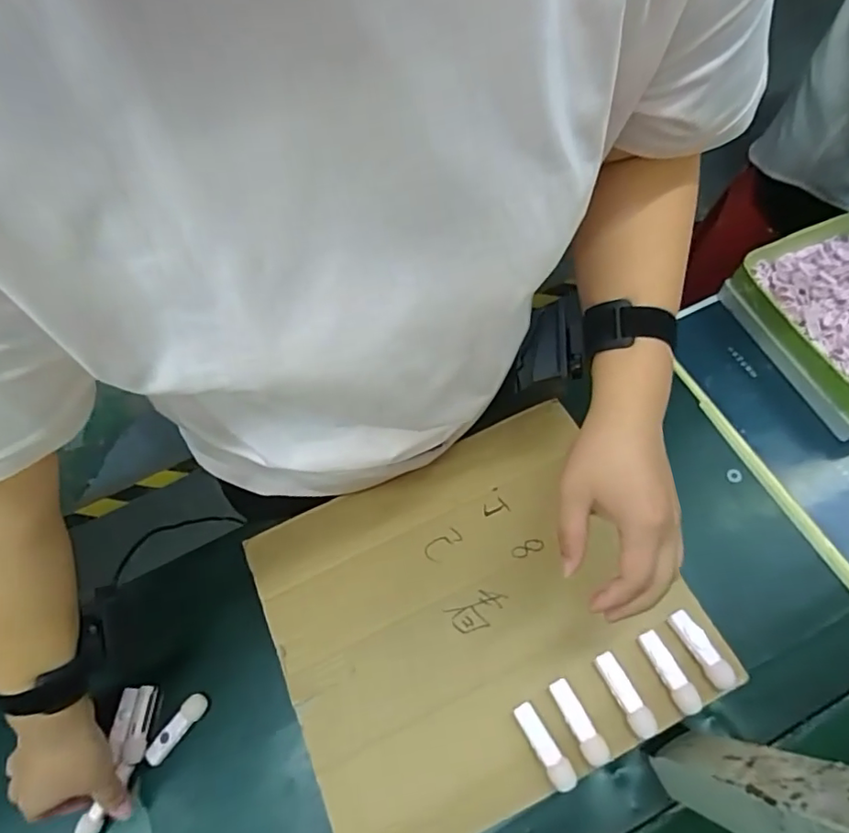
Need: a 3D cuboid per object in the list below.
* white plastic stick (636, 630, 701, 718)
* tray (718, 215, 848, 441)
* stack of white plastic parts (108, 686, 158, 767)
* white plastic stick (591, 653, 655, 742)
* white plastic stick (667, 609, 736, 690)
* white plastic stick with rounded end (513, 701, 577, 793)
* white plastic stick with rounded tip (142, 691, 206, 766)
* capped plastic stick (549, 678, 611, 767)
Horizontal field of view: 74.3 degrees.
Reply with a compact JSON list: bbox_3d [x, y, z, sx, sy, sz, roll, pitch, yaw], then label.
[{"bbox_3d":[0.197,0.205,0.450,0.017,0.011,0.065,-24,66,-6],"label":"white plastic stick"},{"bbox_3d":[0.486,-0.118,0.637,0.186,0.069,0.241,-22,66,-7],"label":"tray"},{"bbox_3d":[-0.275,0.289,0.527,0.030,0.017,0.063,0,65,3],"label":"stack of white plastic parts"},{"bbox_3d":[0.159,0.220,0.444,0.018,0.013,0.065,-28,67,-8],"label":"white plastic stick"},{"bbox_3d":[0.227,0.189,0.457,0.019,0.008,0.064,-26,66,-7],"label":"white plastic stick"},{"bbox_3d":[0.093,0.255,0.434,0.018,0.008,0.064,-27,67,-8],"label":"white plastic stick with rounded end"},{"bbox_3d":[-0.232,0.293,0.525,0.020,0.011,0.066,32,71,17],"label":"white plastic stick with rounded tip"},{"bbox_3d":[0.120,0.239,0.438,0.018,0.009,0.064,-27,67,-8],"label":"capped plastic stick"}]

